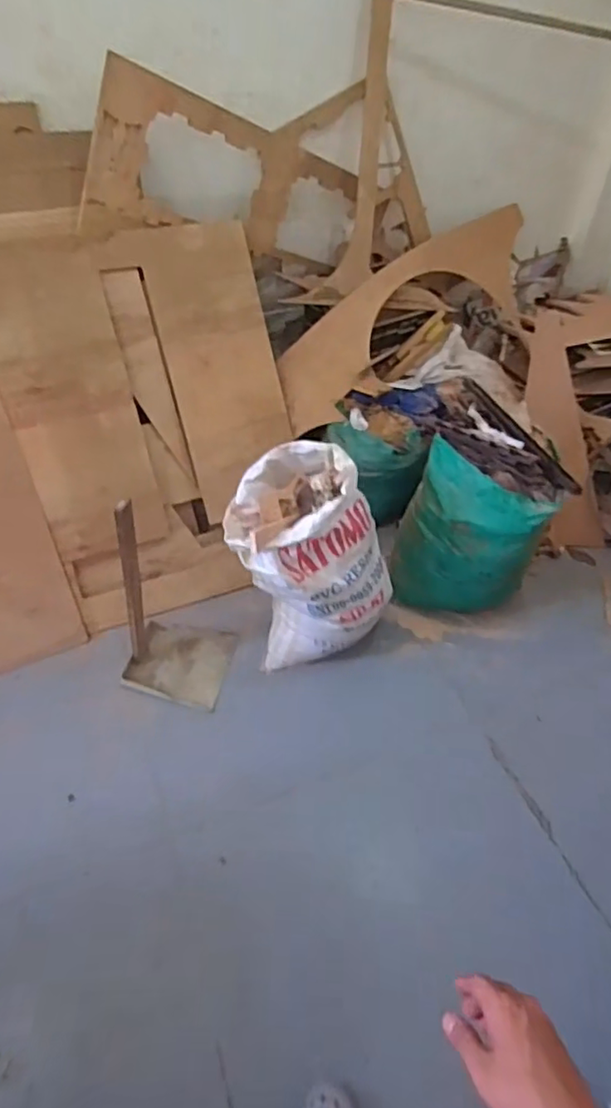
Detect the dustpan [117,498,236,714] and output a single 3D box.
[{"bbox_3d":[-0.378,0.143,1.636,0.296,0.620,0.255,10,47,7],"label":"dustpan"}]

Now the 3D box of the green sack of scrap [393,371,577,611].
[{"bbox_3d":[0.526,-0.128,1.855,0.414,0.584,0.383,13,47,9],"label":"green sack of scrap"}]

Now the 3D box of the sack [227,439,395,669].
[{"bbox_3d":[-0.003,0.014,1.706,0.423,0.567,0.365,-18,50,-19],"label":"sack"}]

